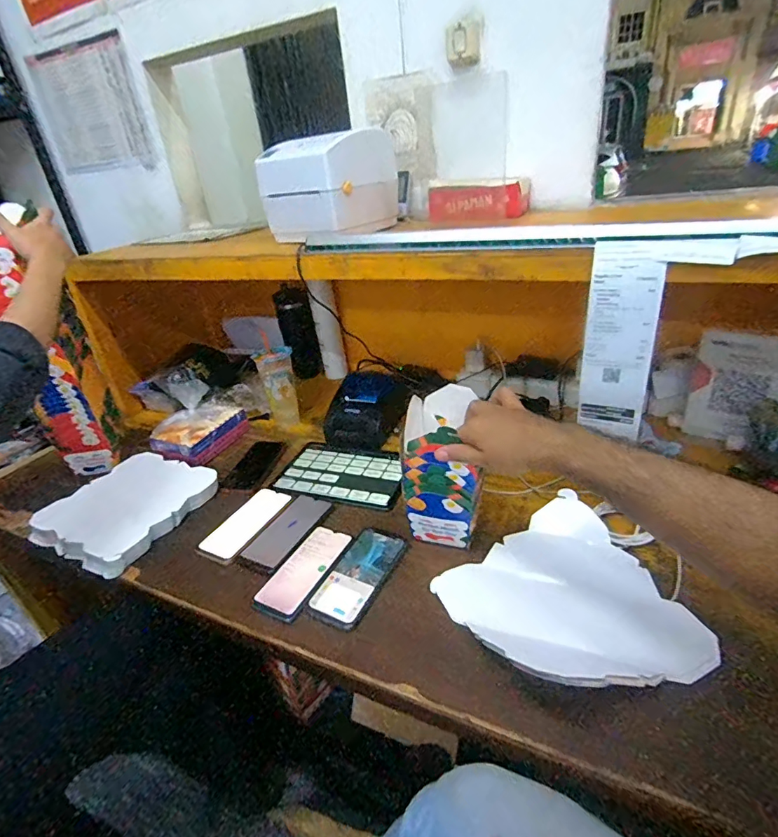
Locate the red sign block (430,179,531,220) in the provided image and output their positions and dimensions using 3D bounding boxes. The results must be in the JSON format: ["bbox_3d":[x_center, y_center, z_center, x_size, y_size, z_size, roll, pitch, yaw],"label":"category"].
[{"bbox_3d":[0.185,-0.441,0.936,0.178,0.063,0.118,10,33,28],"label":"red sign block"}]

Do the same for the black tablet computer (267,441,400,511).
[{"bbox_3d":[-0.086,0.102,0.904,0.248,0.009,0.165,5,31,21],"label":"black tablet computer"}]

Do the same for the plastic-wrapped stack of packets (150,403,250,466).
[{"bbox_3d":[-0.418,0.020,1.036,0.154,0.049,0.189,8,32,25],"label":"plastic-wrapped stack of packets"}]

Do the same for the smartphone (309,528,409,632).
[{"bbox_3d":[-0.042,0.223,0.673,0.083,0.008,0.173,10,33,28],"label":"smartphone"}]

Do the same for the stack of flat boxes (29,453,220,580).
[{"bbox_3d":[-0.481,0.156,0.862,0.242,0.035,0.255,9,33,26],"label":"stack of flat boxes"}]

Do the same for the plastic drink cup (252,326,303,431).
[{"bbox_3d":[-0.252,-0.084,1.068,0.082,0.212,0.086,-13,30,-11],"label":"plastic drink cup"}]

